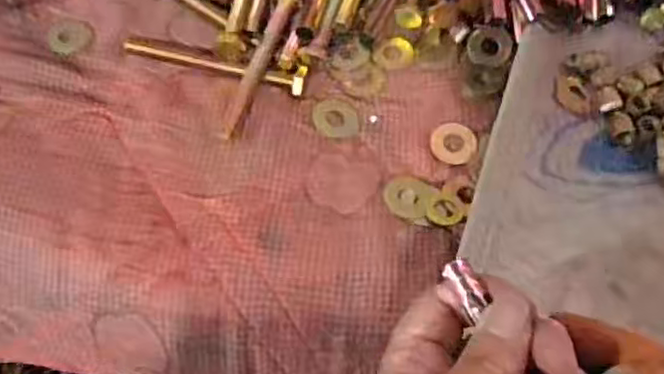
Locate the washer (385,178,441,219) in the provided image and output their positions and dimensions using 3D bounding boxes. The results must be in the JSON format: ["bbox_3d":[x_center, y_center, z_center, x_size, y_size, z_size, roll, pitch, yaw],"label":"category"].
[{"bbox_3d":[0.039,0.005,0.331,0.023,0.004,0.024,2,58,-4],"label":"washer"}]

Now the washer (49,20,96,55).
[{"bbox_3d":[-0.150,-0.086,0.380,0.025,0.005,0.025,0,62,0],"label":"washer"}]

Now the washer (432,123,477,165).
[{"bbox_3d":[0.064,-0.022,0.349,0.023,0.005,0.025,1,62,1],"label":"washer"}]

